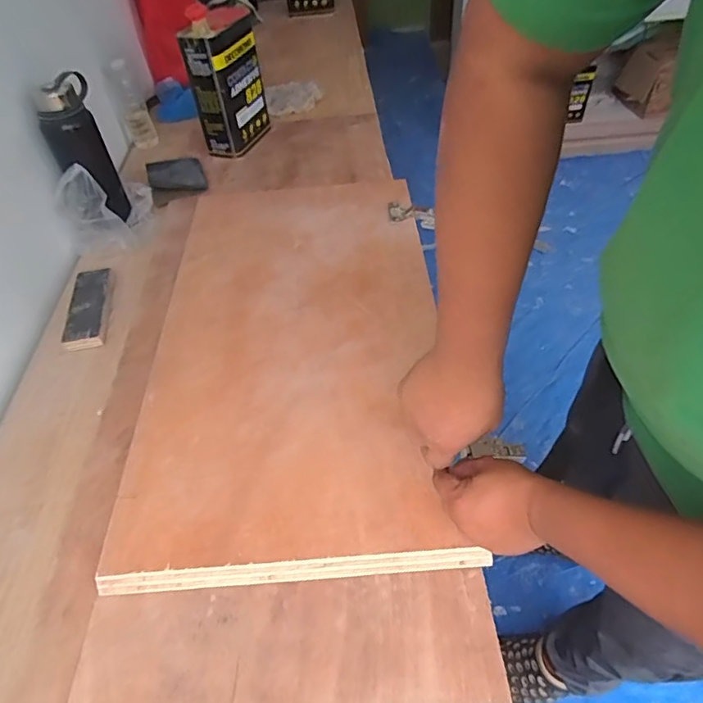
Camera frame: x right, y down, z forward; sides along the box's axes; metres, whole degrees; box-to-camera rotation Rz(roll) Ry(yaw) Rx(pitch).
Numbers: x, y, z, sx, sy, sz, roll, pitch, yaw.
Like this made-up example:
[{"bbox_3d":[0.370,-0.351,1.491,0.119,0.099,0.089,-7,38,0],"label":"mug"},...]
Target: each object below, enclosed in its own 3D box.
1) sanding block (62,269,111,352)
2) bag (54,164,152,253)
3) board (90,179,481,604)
[{"bbox_3d":[-0.434,-0.076,0.845,0.062,0.019,0.184,-12,49,-6],"label":"sanding block"},{"bbox_3d":[-0.436,-0.278,0.947,0.115,0.133,0.177,23,54,23],"label":"bag"},{"bbox_3d":[-0.085,-0.053,0.767,0.391,0.019,0.733,-5,48,1],"label":"board"}]

